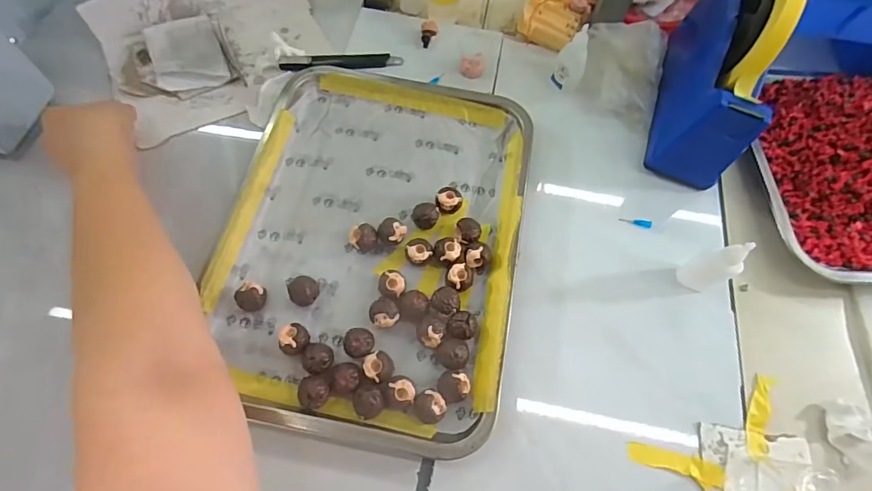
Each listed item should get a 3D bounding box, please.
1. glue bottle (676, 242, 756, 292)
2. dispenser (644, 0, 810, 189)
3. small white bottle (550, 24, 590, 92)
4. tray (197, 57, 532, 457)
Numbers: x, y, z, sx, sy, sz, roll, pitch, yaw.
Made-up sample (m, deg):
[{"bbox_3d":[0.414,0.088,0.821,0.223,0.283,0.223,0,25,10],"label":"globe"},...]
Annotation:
[{"bbox_3d":[0.244,0.016,0.387,0.032,0.079,0.030,-28,70,-13],"label":"glue bottle"},{"bbox_3d":[0.280,-0.179,0.439,0.069,0.136,0.199,18,67,6],"label":"dispenser"},{"bbox_3d":[0.145,-0.199,0.479,0.030,0.069,0.025,20,67,7],"label":"small white bottle"},{"bbox_3d":[-0.053,-0.017,0.413,0.258,0.030,0.356,10,66,2],"label":"tray"}]

